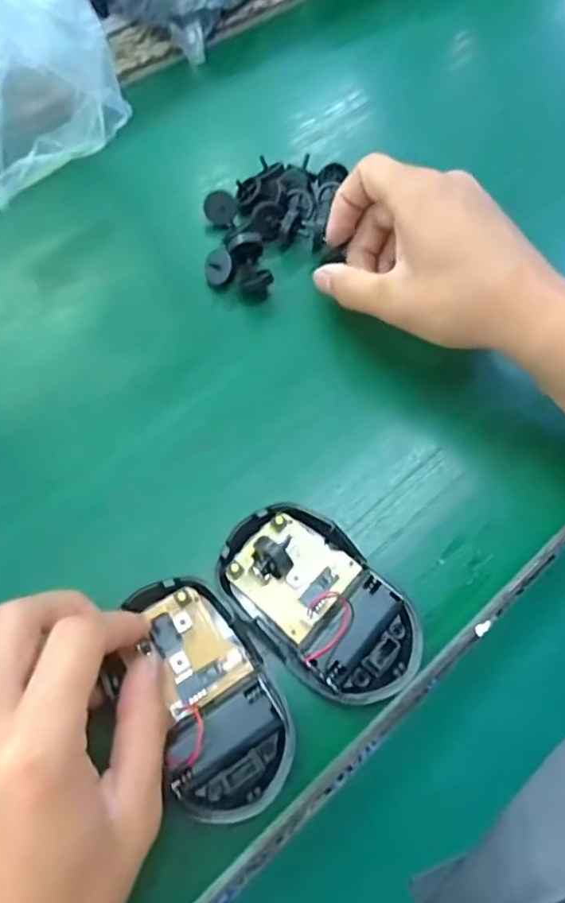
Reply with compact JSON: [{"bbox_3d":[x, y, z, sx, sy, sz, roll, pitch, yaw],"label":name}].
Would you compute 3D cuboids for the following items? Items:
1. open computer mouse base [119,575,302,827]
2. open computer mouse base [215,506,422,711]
[{"bbox_3d":[-0.030,0.099,0.243,0.049,0.016,0.096,-21,67,-12],"label":"open computer mouse base"},{"bbox_3d":[0.017,0.066,0.258,0.057,0.023,0.096,-42,75,-18],"label":"open computer mouse base"}]

